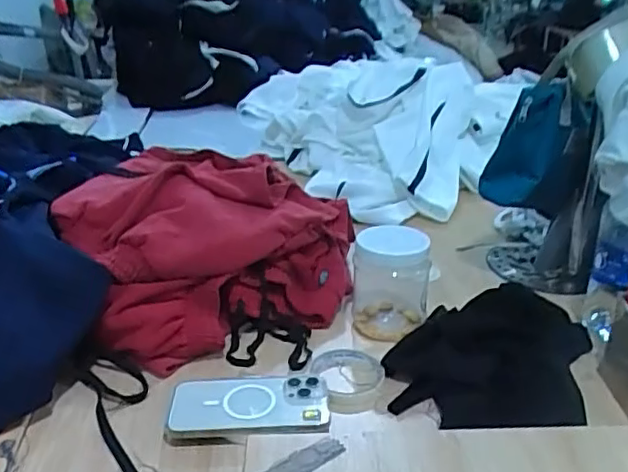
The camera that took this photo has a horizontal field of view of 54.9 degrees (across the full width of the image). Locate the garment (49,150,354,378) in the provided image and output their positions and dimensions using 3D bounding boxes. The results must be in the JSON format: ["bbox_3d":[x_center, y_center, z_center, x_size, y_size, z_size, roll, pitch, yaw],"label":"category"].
[{"bbox_3d":[-0.152,0.015,0.813,0.366,0.177,0.325,6,25,14],"label":"garment"}]

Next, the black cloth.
[{"bbox_3d":[0.201,0.126,0.689,0.224,0.071,0.190,7,25,16],"label":"black cloth"}]

